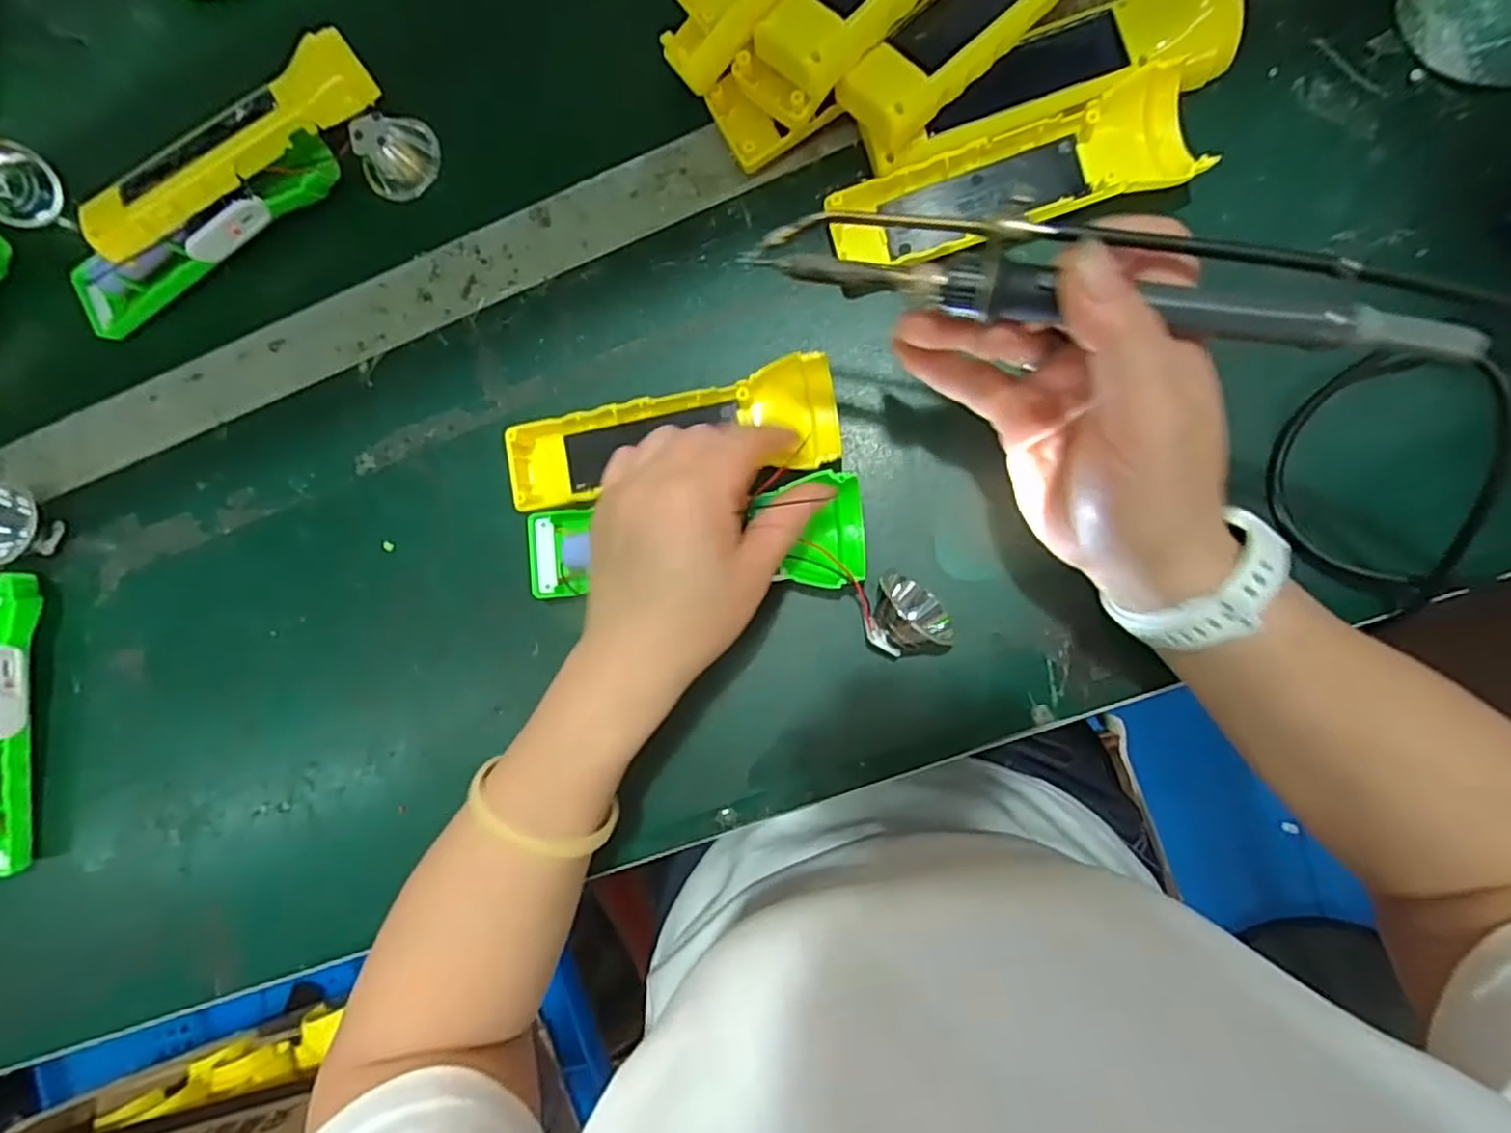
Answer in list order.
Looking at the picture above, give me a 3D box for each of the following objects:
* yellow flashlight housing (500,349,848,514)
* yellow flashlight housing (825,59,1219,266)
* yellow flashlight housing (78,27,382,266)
[{"bbox_3d":[-0.041,-0.059,0.339,0.163,0.026,0.050,-11,88,9],"label":"yellow flashlight housing"},{"bbox_3d":[0.117,-0.178,0.322,0.162,0.024,0.047,-14,88,7],"label":"yellow flashlight housing"},{"bbox_3d":[-0.274,-0.218,0.364,0.164,0.042,0.046,-35,85,6],"label":"yellow flashlight housing"}]

